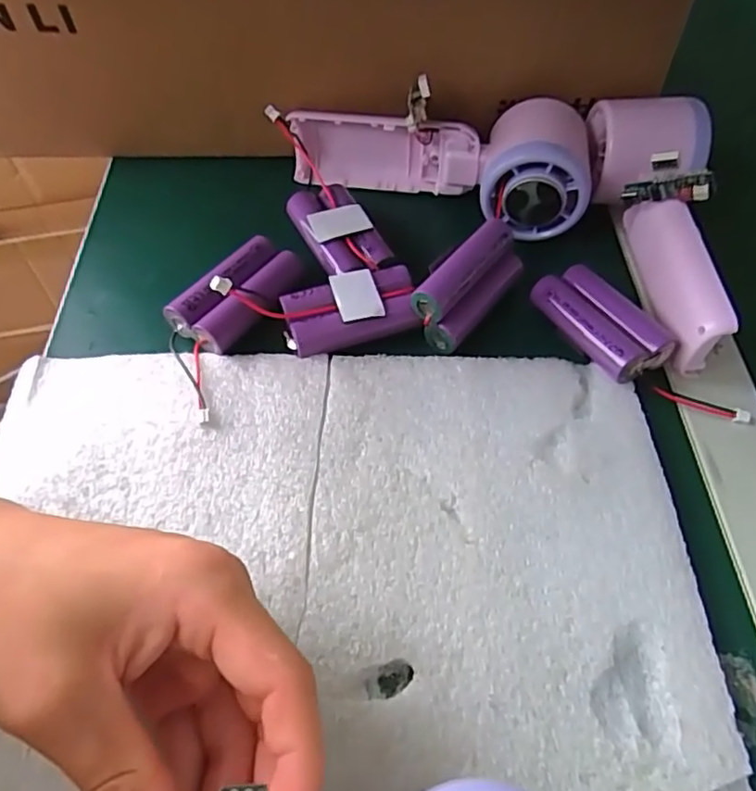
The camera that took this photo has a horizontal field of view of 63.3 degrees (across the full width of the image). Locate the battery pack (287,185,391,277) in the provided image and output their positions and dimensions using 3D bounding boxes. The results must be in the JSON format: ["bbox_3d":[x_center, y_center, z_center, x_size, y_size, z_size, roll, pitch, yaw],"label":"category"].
[{"bbox_3d":[-0.022,-0.087,0.328,0.034,0.020,0.066,-20,59,-16],"label":"battery pack"}]

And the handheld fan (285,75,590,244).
[{"bbox_3d":[0.034,-0.138,0.343,0.169,0.060,0.055,16,56,7],"label":"handheld fan"}]

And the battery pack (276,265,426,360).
[{"bbox_3d":[-0.012,-0.043,0.295,0.064,0.013,0.036,-16,59,-14],"label":"battery pack"}]

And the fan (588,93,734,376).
[{"bbox_3d":[0.137,-0.088,0.314,0.061,0.059,0.151,10,56,3],"label":"fan"}]

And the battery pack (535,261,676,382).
[{"bbox_3d":[0.105,-0.036,0.294,0.034,0.019,0.065,-24,61,-18],"label":"battery pack"}]

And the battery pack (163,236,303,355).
[{"bbox_3d":[-0.066,-0.051,0.297,0.037,0.020,0.065,30,59,16],"label":"battery pack"}]

